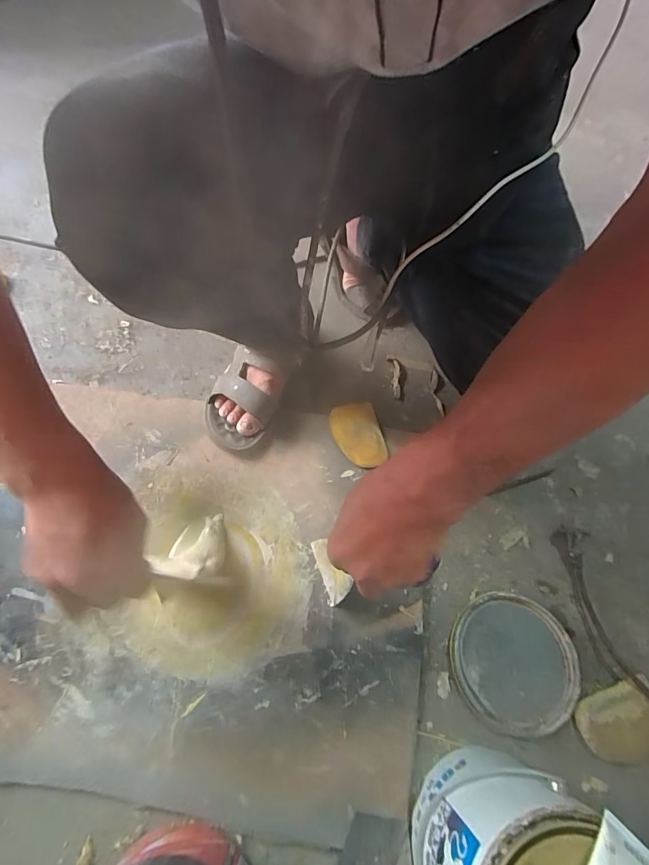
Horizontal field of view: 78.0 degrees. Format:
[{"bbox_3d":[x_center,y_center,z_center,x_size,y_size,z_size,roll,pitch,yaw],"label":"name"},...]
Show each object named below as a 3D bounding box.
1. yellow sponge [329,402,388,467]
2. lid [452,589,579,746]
[{"bbox_3d":[0.046,0.003,0.567,0.065,0.012,0.098,-10,66,-8],"label":"yellow sponge"},{"bbox_3d":[0.217,0.263,0.459,0.141,0.007,0.137,1,65,-3],"label":"lid"}]

